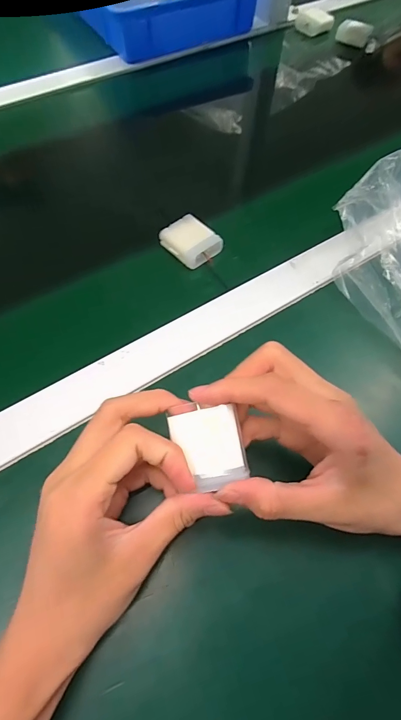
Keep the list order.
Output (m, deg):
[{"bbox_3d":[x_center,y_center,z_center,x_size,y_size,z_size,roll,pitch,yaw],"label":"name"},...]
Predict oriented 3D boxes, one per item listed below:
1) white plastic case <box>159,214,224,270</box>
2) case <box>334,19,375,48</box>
[{"bbox_3d":[-0.009,-0.117,0.357,0.043,0.014,0.050,-39,70,-19],"label":"white plastic case"},{"bbox_3d":[0.246,-0.523,0.579,0.053,0.022,0.035,19,63,8],"label":"case"}]

